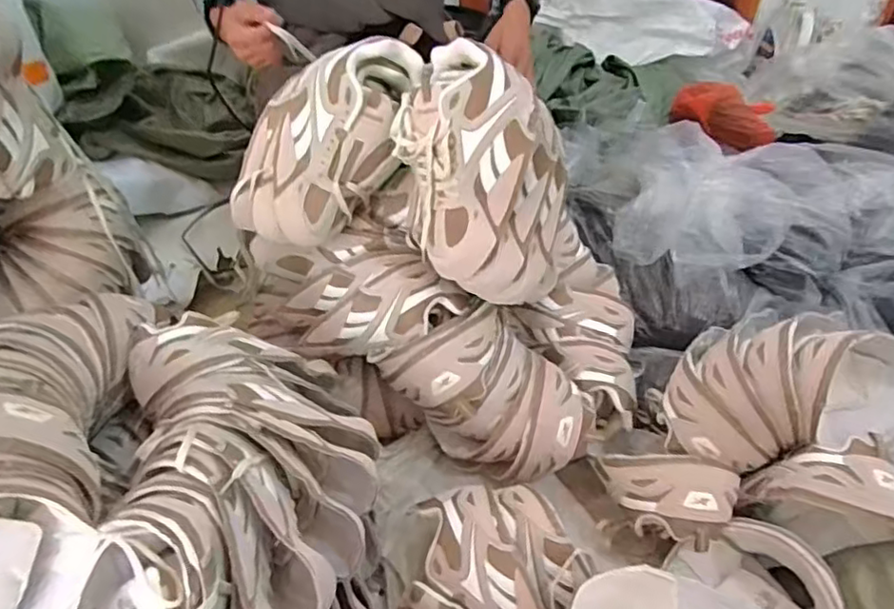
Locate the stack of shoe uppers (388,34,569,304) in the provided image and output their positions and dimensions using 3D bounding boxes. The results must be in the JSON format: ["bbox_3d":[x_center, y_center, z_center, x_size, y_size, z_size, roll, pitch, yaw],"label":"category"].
[{"bbox_3d":[0.039,-0.130,0.711,0.195,0.261,0.140,8,43,10],"label":"stack of shoe uppers"}]

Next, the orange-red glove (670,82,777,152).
[{"bbox_3d":[0.555,-0.379,1.240,0.204,0.096,0.100,17,45,18],"label":"orange-red glove"}]

